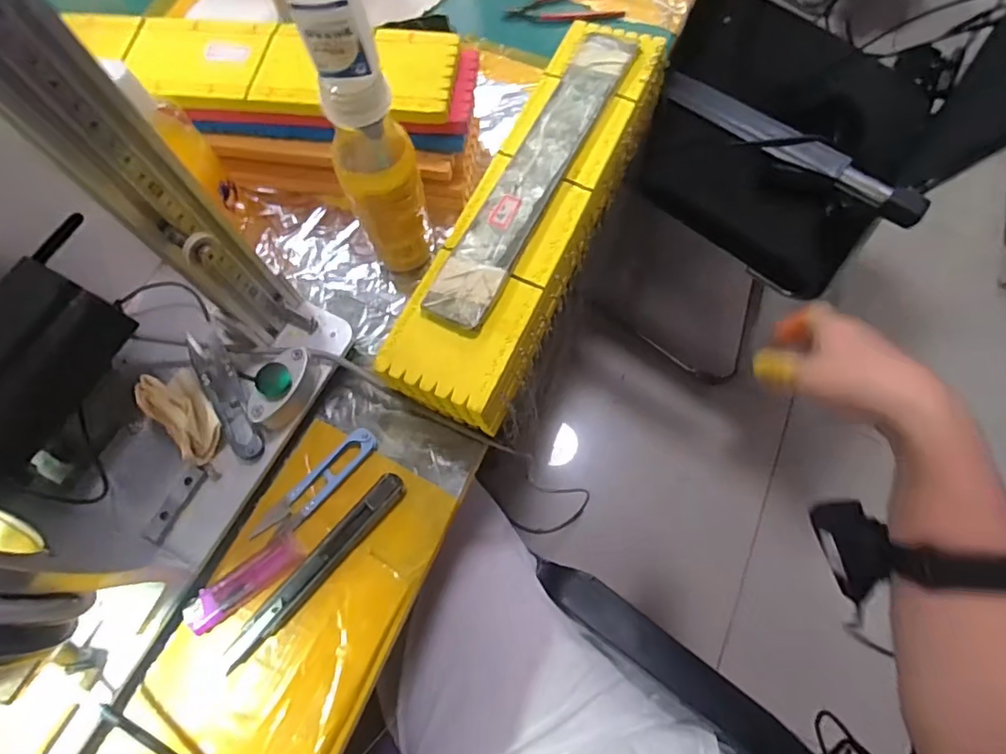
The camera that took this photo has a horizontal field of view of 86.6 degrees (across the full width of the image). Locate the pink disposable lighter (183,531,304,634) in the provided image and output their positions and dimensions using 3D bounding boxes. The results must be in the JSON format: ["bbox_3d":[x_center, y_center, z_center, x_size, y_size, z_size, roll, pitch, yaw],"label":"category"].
[{"bbox_3d":[-0.167,0.132,0.346,0.076,0.011,0.021,-38,74,-12],"label":"pink disposable lighter"}]

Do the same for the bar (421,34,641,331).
[{"bbox_3d":[0.025,-0.153,0.383,0.046,0.011,0.274,25,72,9],"label":"bar"}]

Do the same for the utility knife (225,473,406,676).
[{"bbox_3d":[-0.121,0.123,0.351,0.020,0.008,0.146,40,75,14],"label":"utility knife"}]

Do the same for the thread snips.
[{"bbox_3d":[-0.128,0.075,0.367,0.022,0.006,0.099,39,75,14],"label":"thread snips"}]

